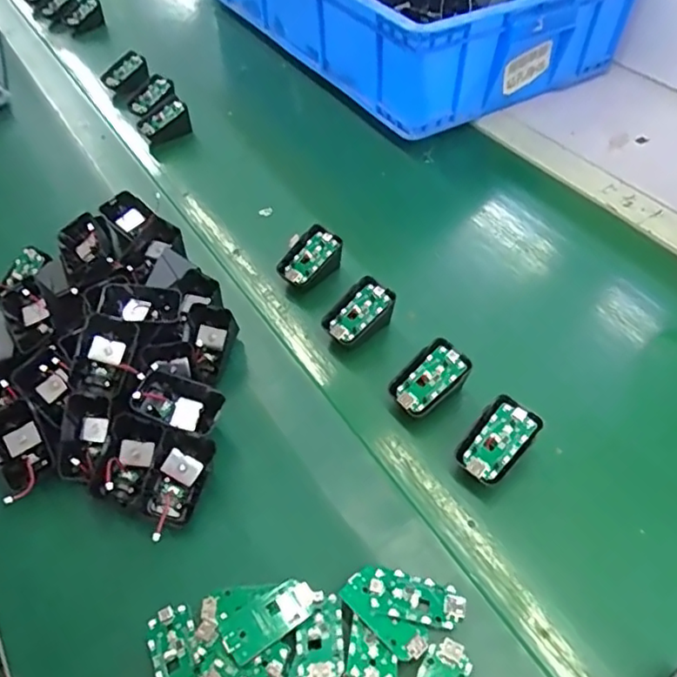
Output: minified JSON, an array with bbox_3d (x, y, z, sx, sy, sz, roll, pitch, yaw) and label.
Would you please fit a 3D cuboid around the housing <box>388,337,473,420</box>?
[{"bbox_3d":[0.079,0.039,0.510,0.064,0.039,0.044,-33,57,-23],"label":"housing"}]

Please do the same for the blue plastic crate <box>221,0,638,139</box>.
[{"bbox_3d":[0.061,-0.596,0.961,0.404,0.126,0.716,-24,53,-16],"label":"blue plastic crate"}]

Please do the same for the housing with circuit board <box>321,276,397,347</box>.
[{"bbox_3d":[0.019,-0.021,0.564,0.069,0.041,0.044,-31,56,-21],"label":"housing with circuit board"}]

